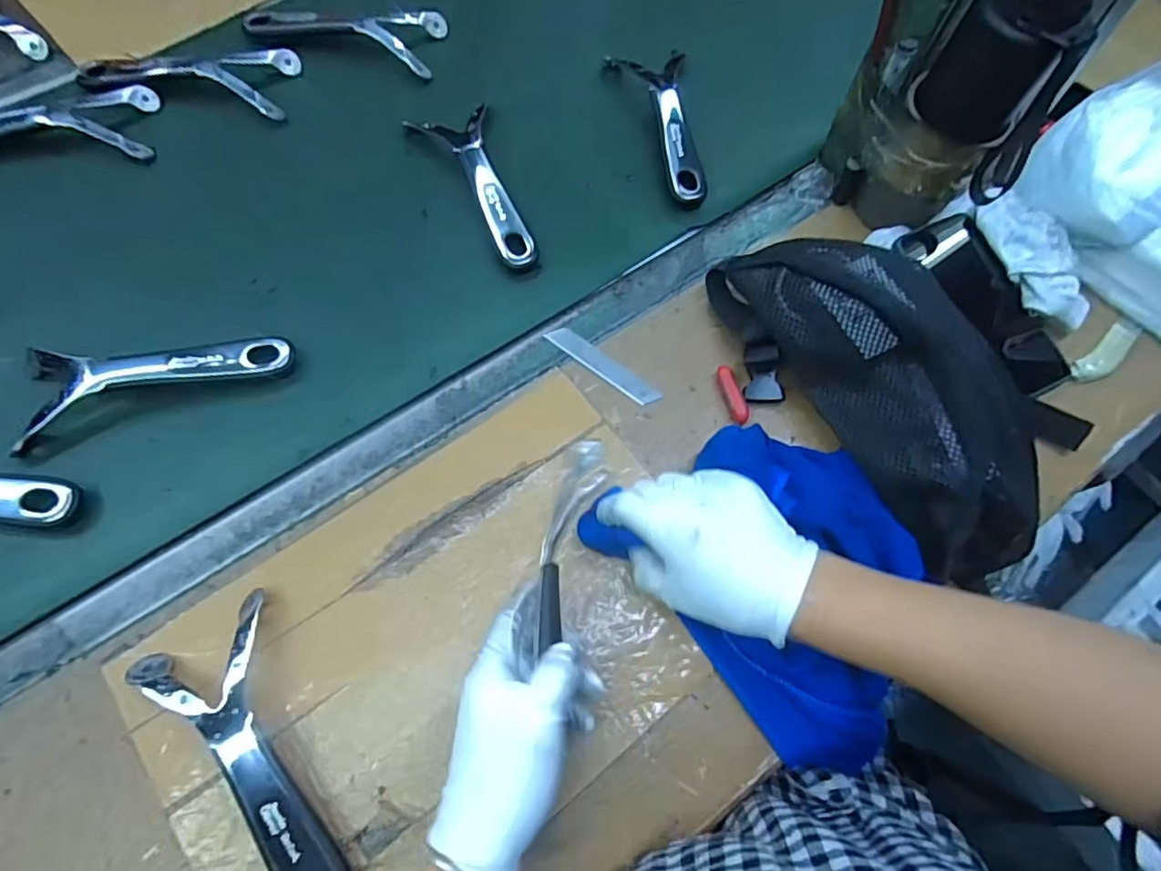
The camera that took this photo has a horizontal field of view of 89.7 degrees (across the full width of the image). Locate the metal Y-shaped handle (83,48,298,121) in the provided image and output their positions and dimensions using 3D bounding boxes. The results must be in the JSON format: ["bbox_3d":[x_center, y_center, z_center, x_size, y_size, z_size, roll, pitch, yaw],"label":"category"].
[{"bbox_3d":[-0.377,-0.356,0.568,0.200,0.013,0.080,10,67,3],"label":"metal Y-shaped handle"}]

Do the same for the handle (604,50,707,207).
[{"bbox_3d":[0.074,-0.299,0.559,0.069,0.025,0.188,-4,68,-3],"label":"handle"}]

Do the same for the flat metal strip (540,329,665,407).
[{"bbox_3d":[0.019,-0.057,0.473,0.103,0.004,0.020,36,71,12],"label":"flat metal strip"}]

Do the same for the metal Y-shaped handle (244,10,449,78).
[{"bbox_3d":[-0.246,-0.415,0.592,0.204,0.025,0.085,9,67,2],"label":"metal Y-shaped handle"}]

